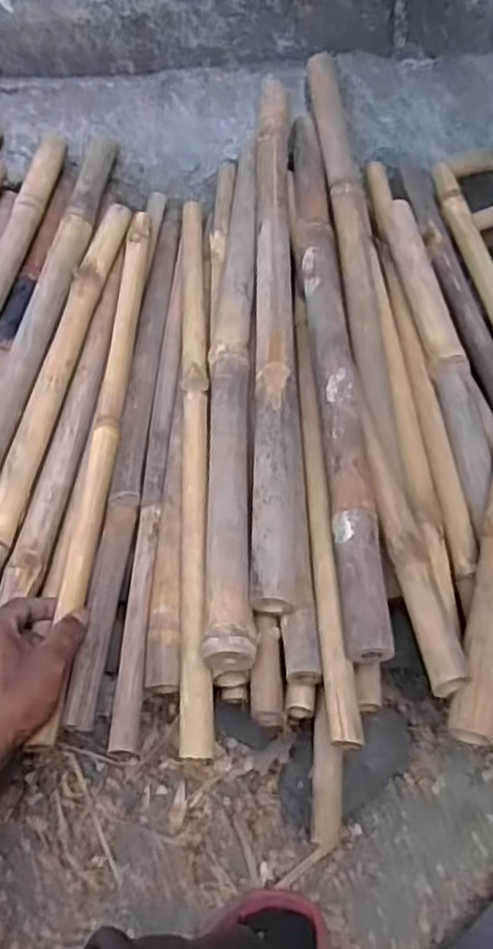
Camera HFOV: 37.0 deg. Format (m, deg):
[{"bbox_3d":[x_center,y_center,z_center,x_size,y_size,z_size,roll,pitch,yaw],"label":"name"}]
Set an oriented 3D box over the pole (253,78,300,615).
[{"bbox_3d":[0.029,-0.175,0.731,0.038,0.051,0.632,-1,58,4],"label":"pole"}]

